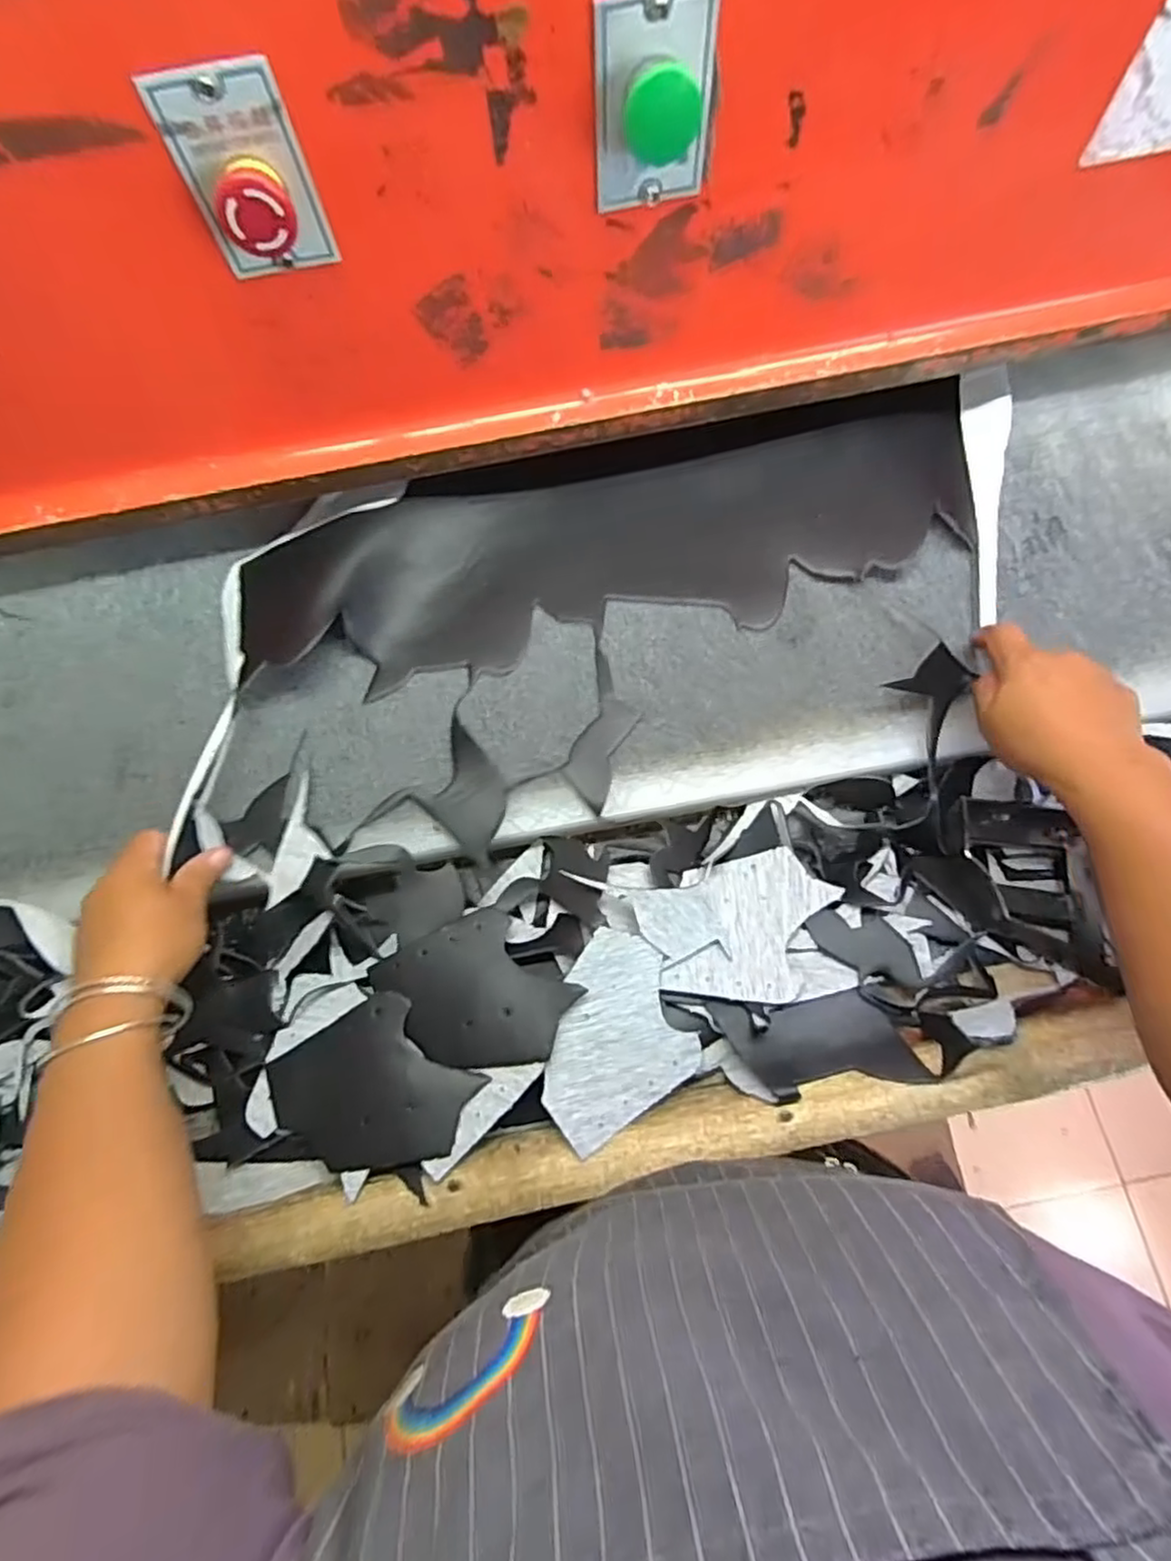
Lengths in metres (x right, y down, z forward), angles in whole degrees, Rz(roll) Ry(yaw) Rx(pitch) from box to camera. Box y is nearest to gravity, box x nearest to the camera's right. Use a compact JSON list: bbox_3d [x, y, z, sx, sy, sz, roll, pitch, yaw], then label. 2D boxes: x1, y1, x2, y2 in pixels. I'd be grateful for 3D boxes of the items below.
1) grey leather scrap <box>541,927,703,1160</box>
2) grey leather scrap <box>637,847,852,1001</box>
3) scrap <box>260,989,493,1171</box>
[{"bbox_3d":[0.014,0.162,0.443,0.104,0.020,0.104,-32,76,-7],"label":"grey leather scrap"},{"bbox_3d":[0.107,0.100,0.465,0.129,0.016,0.094,-15,74,-3],"label":"grey leather scrap"},{"bbox_3d":[-0.135,0.196,0.440,0.115,0.020,0.099,39,79,11],"label":"scrap"}]

